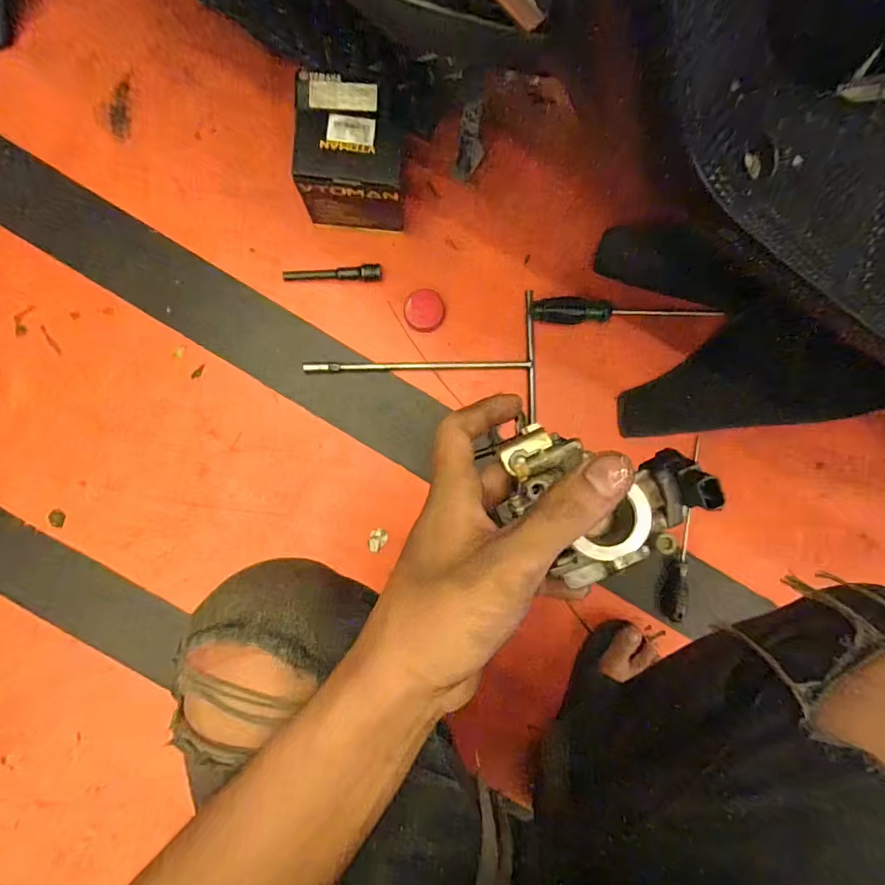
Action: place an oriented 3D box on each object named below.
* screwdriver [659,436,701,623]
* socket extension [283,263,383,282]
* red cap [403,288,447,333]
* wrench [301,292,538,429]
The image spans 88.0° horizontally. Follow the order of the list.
[{"bbox_3d":[0.317,0.113,0.608,0.027,0.027,0.239,9,89,-2],"label":"screwdriver"},{"bbox_3d":[-0.143,-0.217,0.594,0.127,0.014,0.020,-3,89,-2],"label":"socket extension"},{"bbox_3d":[-0.023,-0.173,0.600,0.053,0.004,0.055,0,89,-2],"label":"red cap"},{"bbox_3d":[-0.027,-0.110,0.603,0.300,0.016,0.169,-1,89,-2],"label":"wrench"}]

